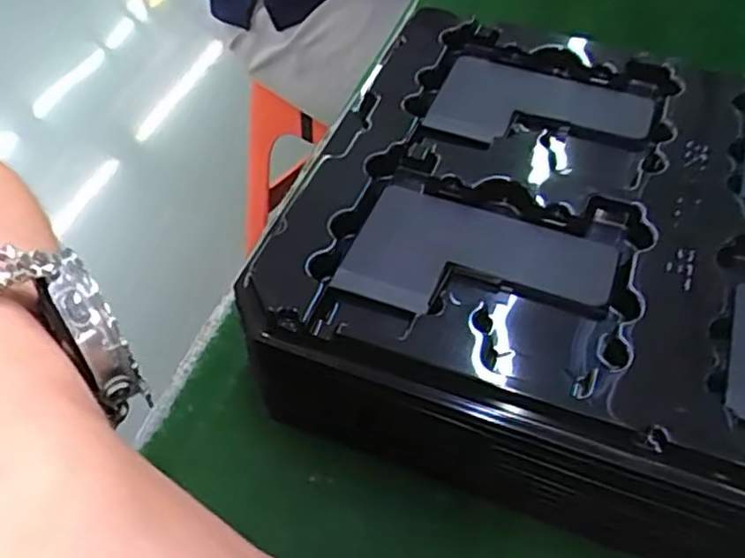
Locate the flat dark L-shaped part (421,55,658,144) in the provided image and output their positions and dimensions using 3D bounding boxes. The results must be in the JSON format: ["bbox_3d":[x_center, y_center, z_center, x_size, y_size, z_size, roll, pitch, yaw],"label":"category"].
[{"bbox_3d":[0.077,-0.077,0.320,0.093,0.007,0.059,19,52,14],"label":"flat dark L-shaped part"}]

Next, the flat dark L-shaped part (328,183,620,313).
[{"bbox_3d":[0.039,-0.006,0.261,0.095,0.005,0.057,17,52,13],"label":"flat dark L-shaped part"}]

